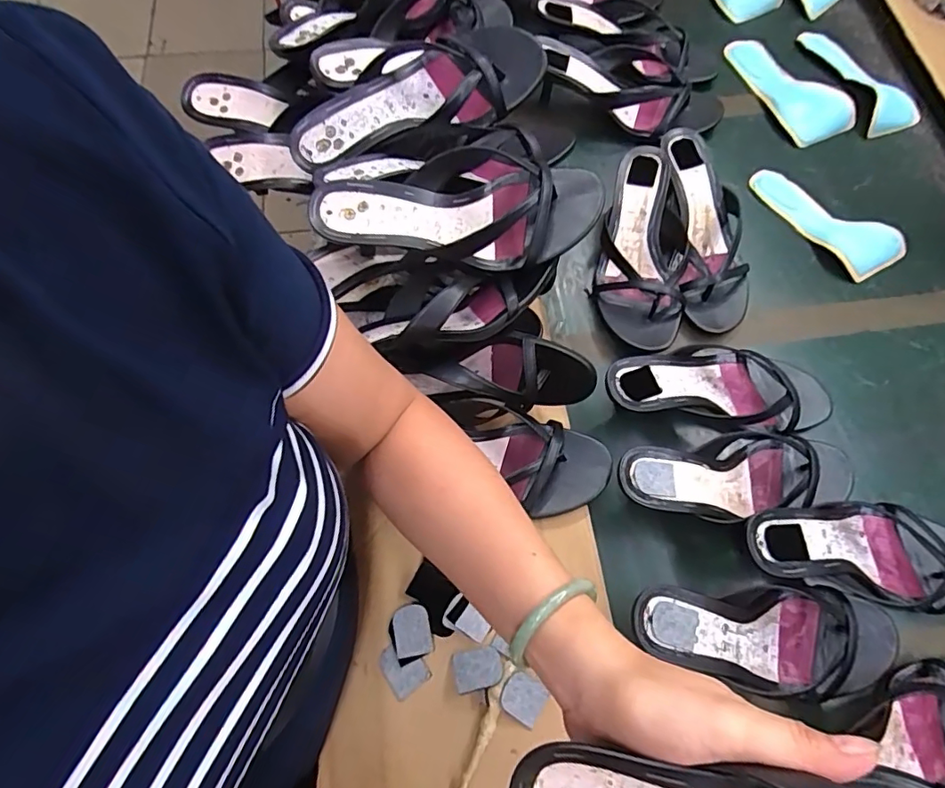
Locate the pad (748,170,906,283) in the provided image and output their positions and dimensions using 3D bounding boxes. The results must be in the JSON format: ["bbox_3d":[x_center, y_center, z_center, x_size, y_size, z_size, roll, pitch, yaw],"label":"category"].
[{"bbox_3d":[0.427,-0.217,0.637,0.071,0.022,0.180,-31,72,-13],"label":"pad"}]

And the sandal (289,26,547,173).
[{"bbox_3d":[-0.053,-0.275,0.480,0.231,0.050,0.085,-24,71,-10],"label":"sandal"}]

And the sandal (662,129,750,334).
[{"bbox_3d":[0.265,-0.185,0.591,0.087,0.051,0.240,-2,78,-4],"label":"sandal"}]

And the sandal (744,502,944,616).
[{"bbox_3d":[0.348,0.138,0.466,0.240,0.051,0.091,11,65,-12],"label":"sandal"}]

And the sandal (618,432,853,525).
[{"bbox_3d":[0.250,0.079,0.485,0.246,0.053,0.080,-1,65,-17],"label":"sandal"}]

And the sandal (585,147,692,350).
[{"bbox_3d":[0.189,-0.159,0.580,0.094,0.058,0.229,14,69,4],"label":"sandal"}]

